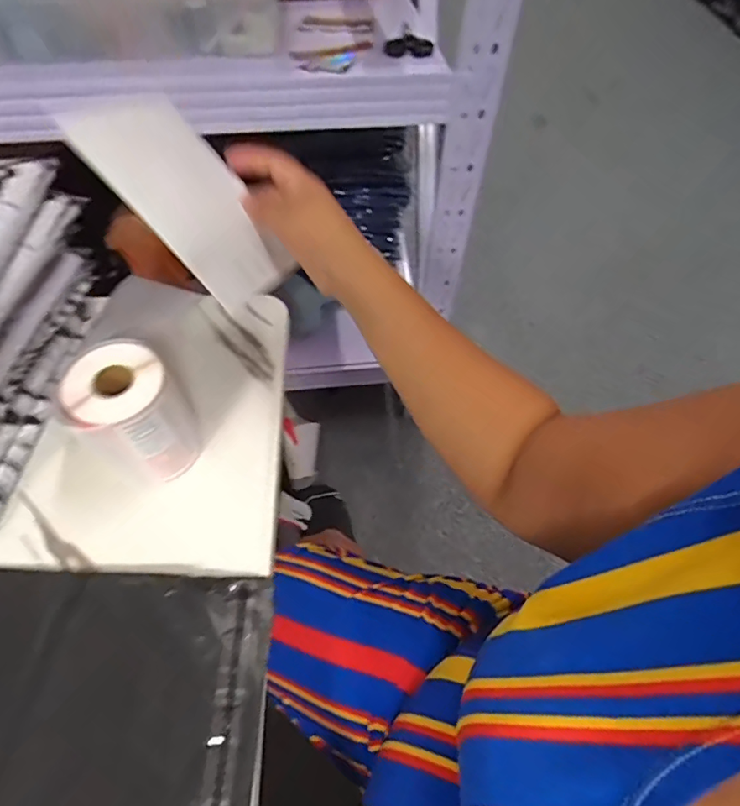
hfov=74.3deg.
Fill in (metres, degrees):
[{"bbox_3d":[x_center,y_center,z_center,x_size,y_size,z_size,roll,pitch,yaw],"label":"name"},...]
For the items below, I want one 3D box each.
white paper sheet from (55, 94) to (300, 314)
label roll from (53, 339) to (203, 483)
[{"bbox_3d":[-0.117,-0.138,0.336,0.012,0.143,0.098,-23,25,36],"label":"white paper sheet"},{"bbox_3d":[-0.177,0.011,0.372,0.071,0.095,0.065,0,57,-1],"label":"label roll"}]

